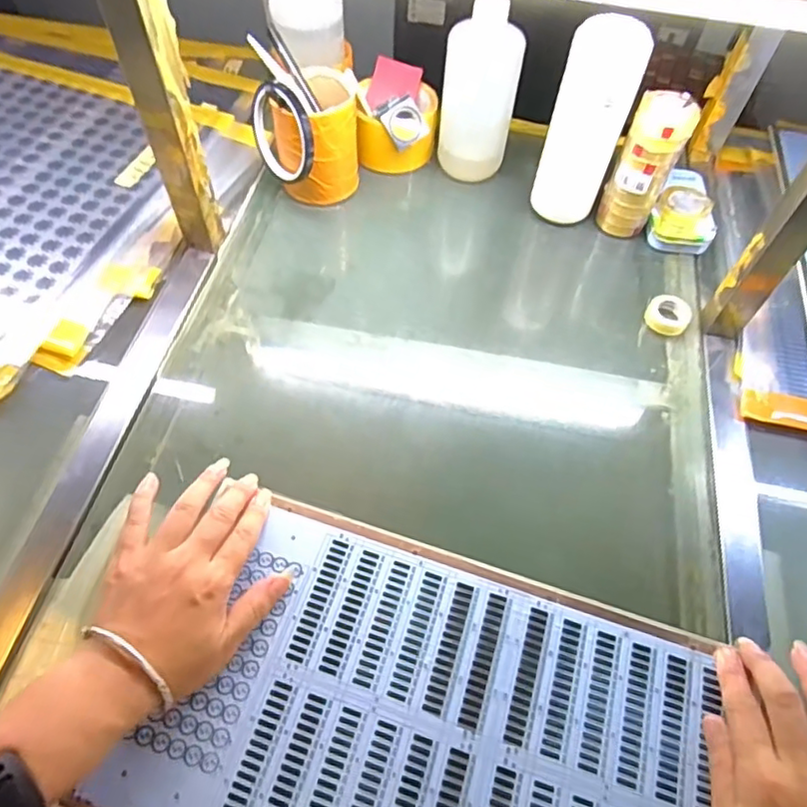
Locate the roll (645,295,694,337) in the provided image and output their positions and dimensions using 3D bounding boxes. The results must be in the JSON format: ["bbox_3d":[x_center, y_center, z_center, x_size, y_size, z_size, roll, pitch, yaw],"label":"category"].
[{"bbox_3d":[0.252,-0.085,0.562,0.039,0.014,0.037,1,58,-2],"label":"roll"}]

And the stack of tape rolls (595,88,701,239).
[{"bbox_3d":[0.226,-0.221,0.559,0.050,0.128,0.043,22,60,10],"label":"stack of tape rolls"}]

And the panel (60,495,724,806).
[{"bbox_3d":[0.030,0.208,0.370,0.348,0.008,0.217,18,61,7],"label":"panel"}]

